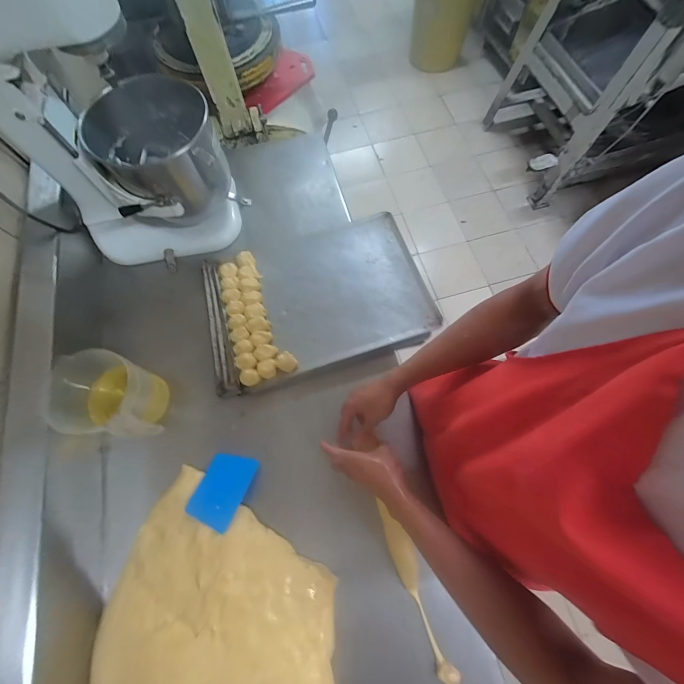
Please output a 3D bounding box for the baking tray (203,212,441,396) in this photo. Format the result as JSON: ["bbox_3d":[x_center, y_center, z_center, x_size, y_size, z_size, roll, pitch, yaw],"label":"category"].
[{"bbox_3d":[-0.066,-0.103,0.678,0.487,0.034,0.347,-15,72,-3],"label":"baking tray"}]

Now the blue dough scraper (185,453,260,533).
[{"bbox_3d":[-0.228,0.277,0.559,0.090,0.007,0.125,16,49,7],"label":"blue dough scraper"}]

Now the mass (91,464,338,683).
[{"bbox_3d":[-0.187,0.519,0.467,0.523,0.074,0.375,32,76,11],"label":"mass"}]

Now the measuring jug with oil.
[{"bbox_3d":[-0.443,0.105,0.560,0.169,0.129,0.146,-6,72,0],"label":"measuring jug with oil"}]

